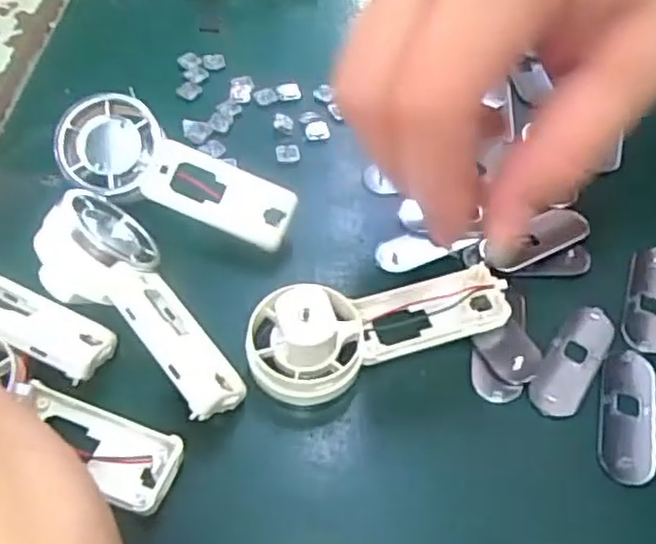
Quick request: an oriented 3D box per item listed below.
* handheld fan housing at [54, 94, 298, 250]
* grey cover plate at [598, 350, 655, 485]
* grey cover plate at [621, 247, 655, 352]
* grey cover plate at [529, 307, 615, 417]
[{"bbox_3d":[-0.059,-0.038,0.275,0.094,0.017,0.037,24,82,-1],"label":"handheld fan housing"},{"bbox_3d":[0.106,0.049,0.243,0.019,0.004,0.050,14,55,7],"label":"grey cover plate"},{"bbox_3d":[0.127,0.010,0.272,0.020,0.004,0.050,20,56,11],"label":"grey cover plate"},{"bbox_3d":[0.091,0.031,0.254,0.017,0.004,0.050,31,59,17],"label":"grey cover plate"}]

